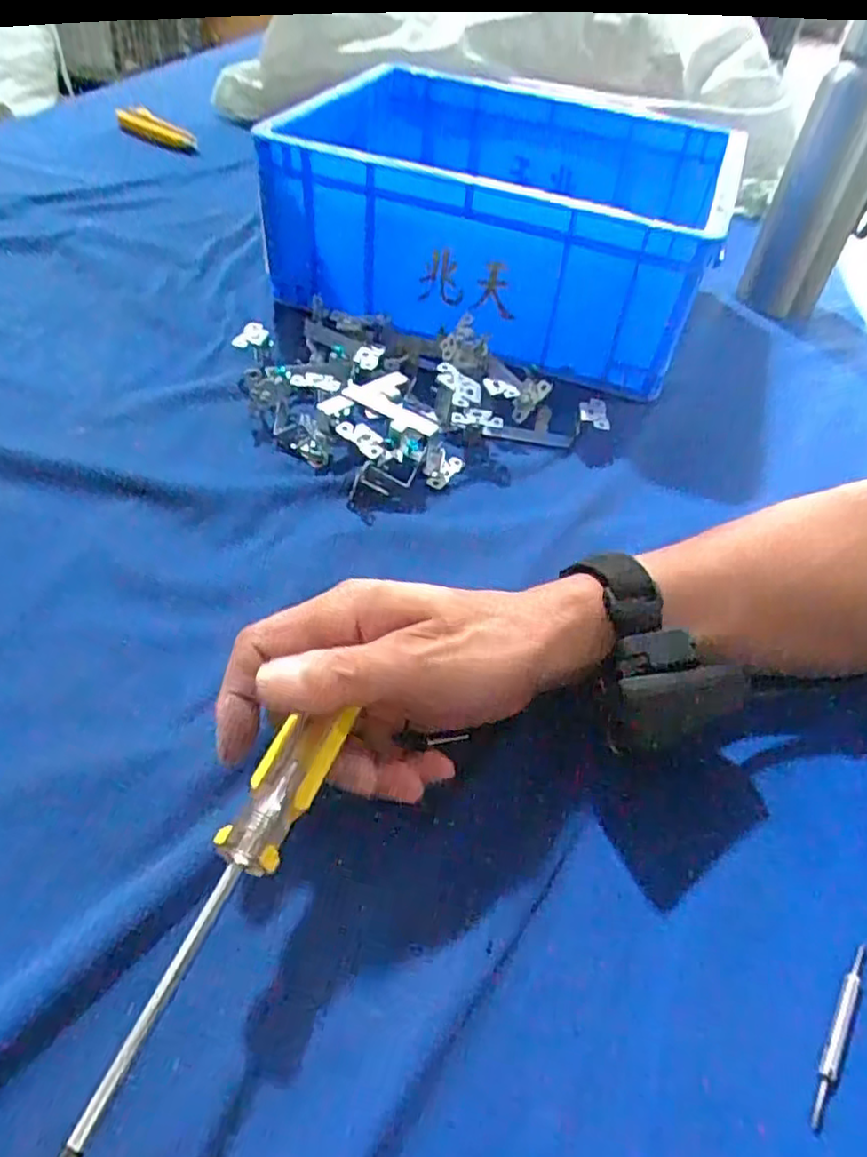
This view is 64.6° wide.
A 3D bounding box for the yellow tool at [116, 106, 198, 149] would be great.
[{"bbox_3d":[-0.337,-0.550,0.838,0.137,0.020,0.026,36,53,24],"label":"yellow tool"}]

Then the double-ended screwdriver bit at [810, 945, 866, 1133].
[{"bbox_3d":[0.148,0.164,0.249,0.006,0.006,0.068,32,52,21],"label":"double-ended screwdriver bit"}]

